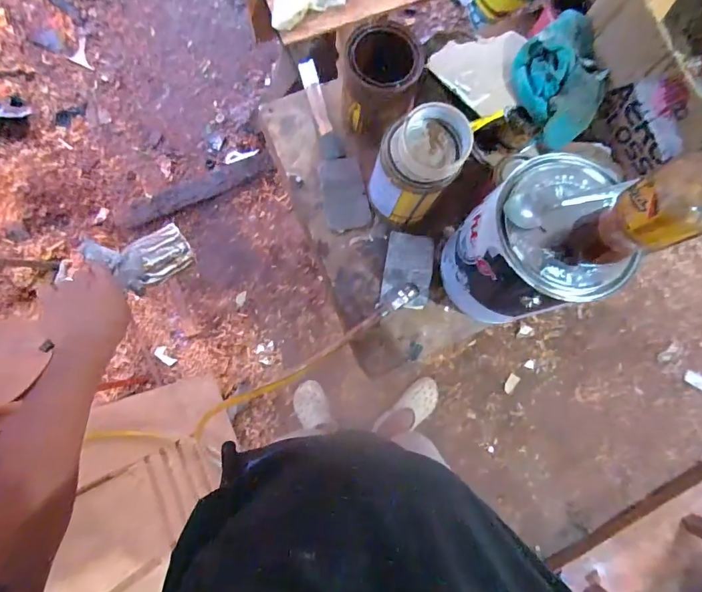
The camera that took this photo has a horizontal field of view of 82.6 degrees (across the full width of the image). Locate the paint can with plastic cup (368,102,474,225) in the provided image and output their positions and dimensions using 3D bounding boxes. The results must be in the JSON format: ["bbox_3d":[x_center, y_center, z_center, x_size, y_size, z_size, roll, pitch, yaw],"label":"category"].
[{"bbox_3d":[0.088,-0.174,0.547,0.097,0.142,0.106,1,82,-4],"label":"paint can with plastic cup"}]

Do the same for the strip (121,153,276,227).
[{"bbox_3d":[-0.520,-0.368,1.374,0.527,0.032,0.082,-26,85,-7],"label":"strip"}]

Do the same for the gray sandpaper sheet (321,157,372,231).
[{"bbox_3d":[-0.010,-0.162,0.630,0.065,0.008,0.114,-11,83,-5],"label":"gray sandpaper sheet"}]

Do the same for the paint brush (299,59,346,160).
[{"bbox_3d":[-0.047,-0.300,0.642,0.035,0.011,0.169,-14,83,-6],"label":"paint brush"}]

